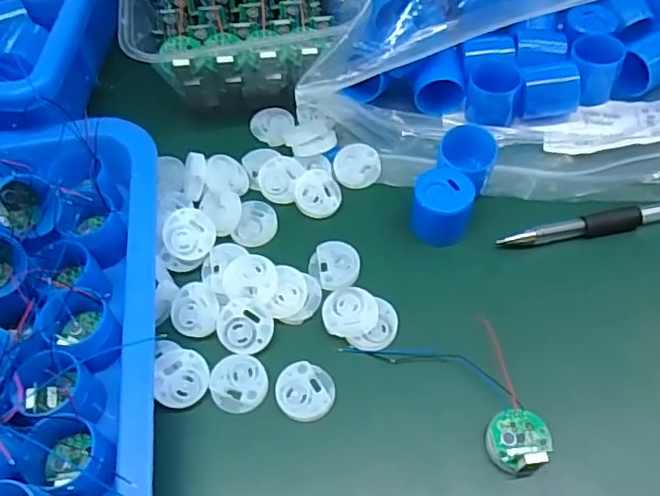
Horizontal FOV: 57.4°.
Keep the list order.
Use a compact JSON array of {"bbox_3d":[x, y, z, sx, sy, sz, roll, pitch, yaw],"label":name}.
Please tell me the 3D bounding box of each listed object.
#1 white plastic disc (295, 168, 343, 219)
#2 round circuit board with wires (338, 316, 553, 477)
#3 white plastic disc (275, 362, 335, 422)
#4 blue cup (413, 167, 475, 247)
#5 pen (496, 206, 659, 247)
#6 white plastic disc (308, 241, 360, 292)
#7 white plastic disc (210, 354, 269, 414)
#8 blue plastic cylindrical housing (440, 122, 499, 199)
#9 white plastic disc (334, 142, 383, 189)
[{"bbox_3d":[-0.006,-0.029,0.328,0.024,0.004,0.027,1,75,-7],"label":"white plastic disc"},{"bbox_3d":[0.060,0.053,0.265,0.092,0.016,0.048,37,67,23],"label":"round circuit board with wires"},{"bbox_3d":[-0.011,0.064,0.272,0.025,0.004,0.026,-2,58,2],"label":"white plastic disc"},{"bbox_3d":[0.058,-0.020,0.308,0.029,0.027,0.029,-2,58,2],"label":"blue cup"},{"bbox_3d":[0.152,-0.015,0.308,0.129,0.008,0.009,-10,58,-3],"label":"pen"},{"bbox_3d":[0.002,0.009,0.307,0.025,0.005,0.028,0,58,3],"label":"white plastic disc"},{"bbox_3d":[-0.042,0.061,0.274,0.026,0.004,0.025,-2,58,2],"label":"white plastic disc"},{"bbox_3d":[0.071,-0.045,0.320,0.029,0.030,0.027,-2,58,2],"label":"blue plastic cylindrical housing"},{"bbox_3d":[0.015,-0.046,0.340,0.026,0.004,0.027,0,73,1],"label":"white plastic disc"}]

